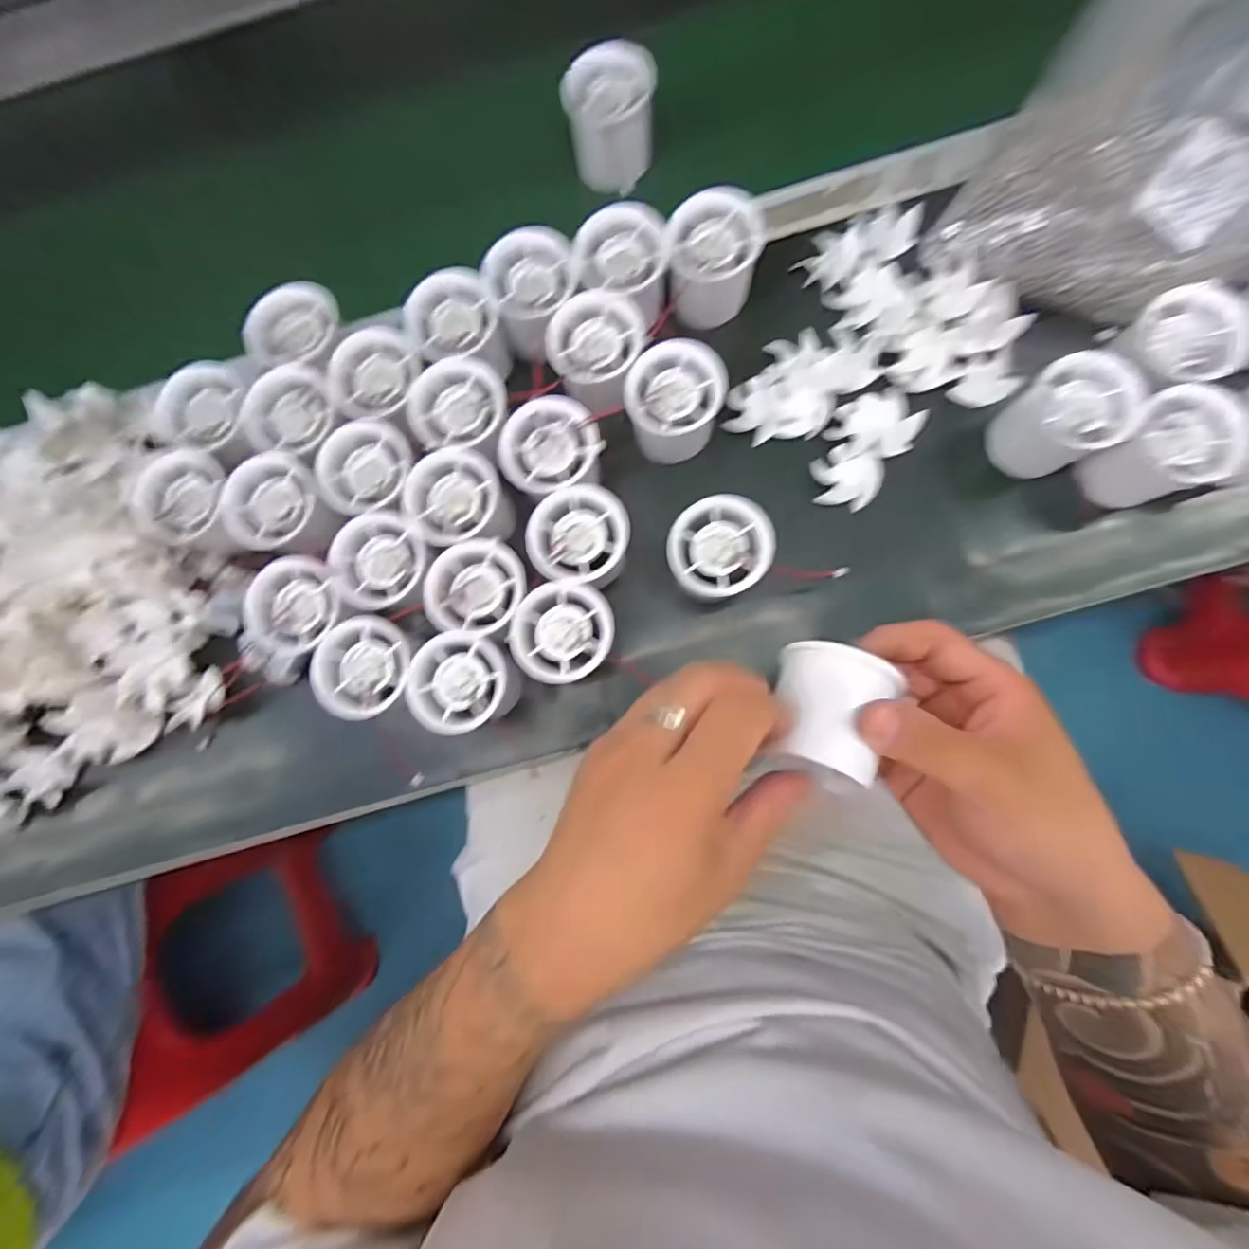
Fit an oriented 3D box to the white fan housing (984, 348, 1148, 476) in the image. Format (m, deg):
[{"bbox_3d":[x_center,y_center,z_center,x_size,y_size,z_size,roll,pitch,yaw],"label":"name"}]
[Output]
[{"bbox_3d":[0.267,-0.125,0.335,0.059,0.056,0.056,-33,82,0],"label":"white fan housing"}]

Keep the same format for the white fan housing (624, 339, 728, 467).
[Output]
[{"bbox_3d":[0.032,-0.139,0.348,0.058,0.052,0.056,-13,83,3],"label":"white fan housing"}]

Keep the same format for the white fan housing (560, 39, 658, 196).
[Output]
[{"bbox_3d":[-0.008,-0.341,0.367,0.058,0.044,0.072,-3,84,4],"label":"white fan housing"}]

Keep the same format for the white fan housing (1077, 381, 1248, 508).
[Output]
[{"bbox_3d":[0.316,-0.102,0.323,0.065,0.046,0.055,-25,83,1],"label":"white fan housing"}]

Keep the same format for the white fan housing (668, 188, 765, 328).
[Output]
[{"bbox_3d":[0.056,-0.236,0.355,0.059,0.053,0.057,-3,84,4],"label":"white fan housing"}]

